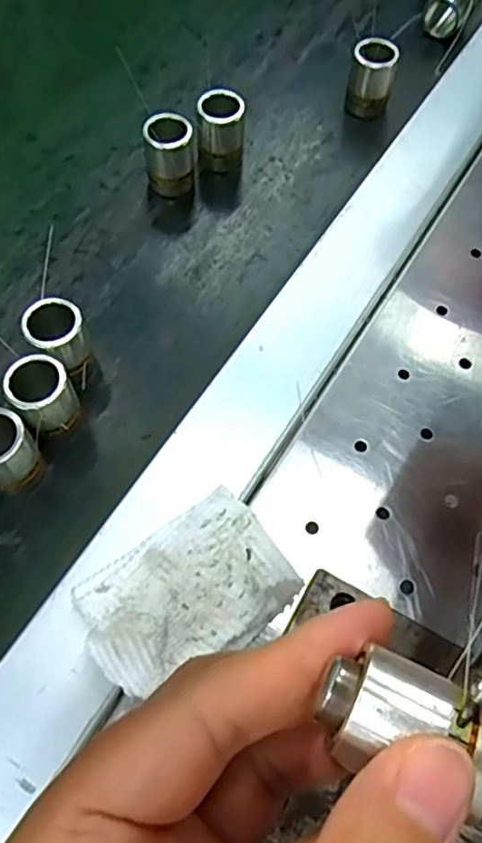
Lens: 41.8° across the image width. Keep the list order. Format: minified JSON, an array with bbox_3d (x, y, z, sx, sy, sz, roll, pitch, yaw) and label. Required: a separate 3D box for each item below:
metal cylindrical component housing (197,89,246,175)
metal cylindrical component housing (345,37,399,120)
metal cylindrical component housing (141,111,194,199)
[{"bbox_3d":[-0.009,-0.141,0.308,0.021,0.035,0.017,-6,64,-8],"label":"metal cylindrical component housing"},{"bbox_3d":[0.068,-0.180,0.334,0.022,0.035,0.021,8,63,-1],"label":"metal cylindrical component housing"},{"bbox_3d":[-0.034,-0.125,0.300,0.022,0.035,0.018,-4,63,-7],"label":"metal cylindrical component housing"}]

